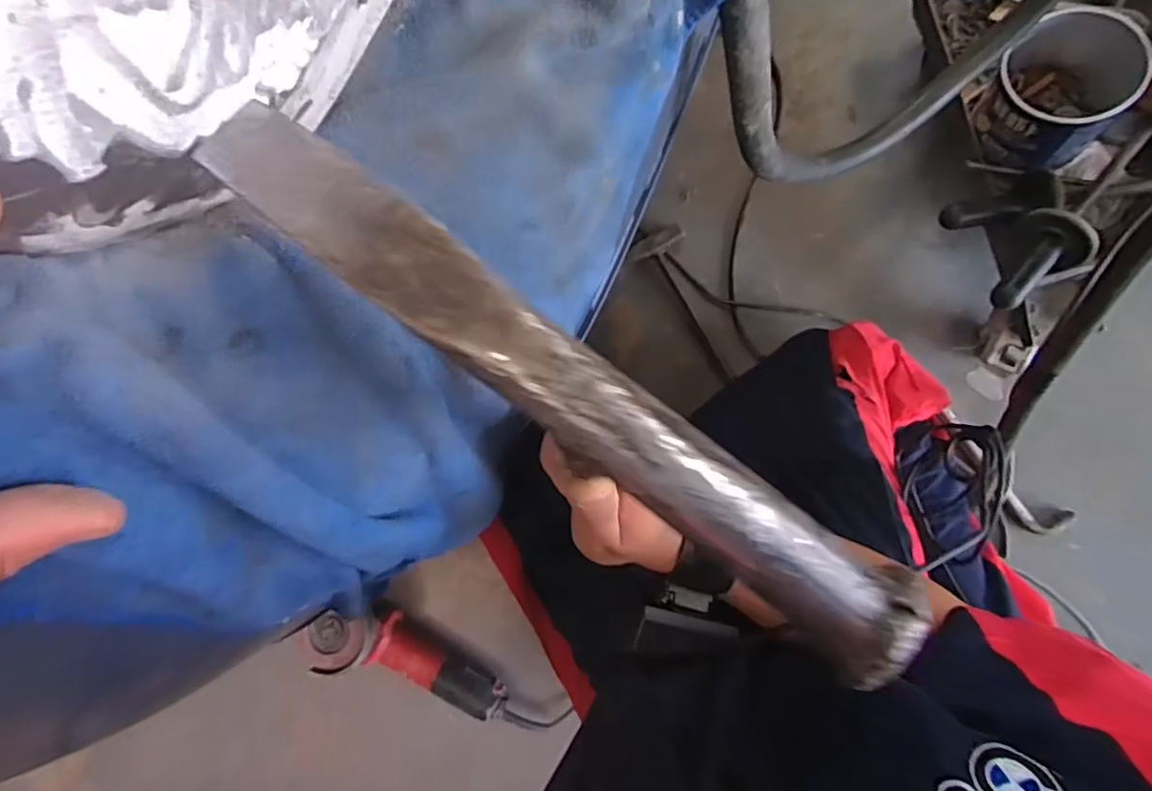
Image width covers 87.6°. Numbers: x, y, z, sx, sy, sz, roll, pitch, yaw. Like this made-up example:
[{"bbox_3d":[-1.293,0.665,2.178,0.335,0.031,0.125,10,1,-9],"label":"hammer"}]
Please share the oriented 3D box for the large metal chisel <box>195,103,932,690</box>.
[{"bbox_3d":[-0.009,-0.006,0.136,0.195,0.013,0.022,38,88,6],"label":"large metal chisel"}]

